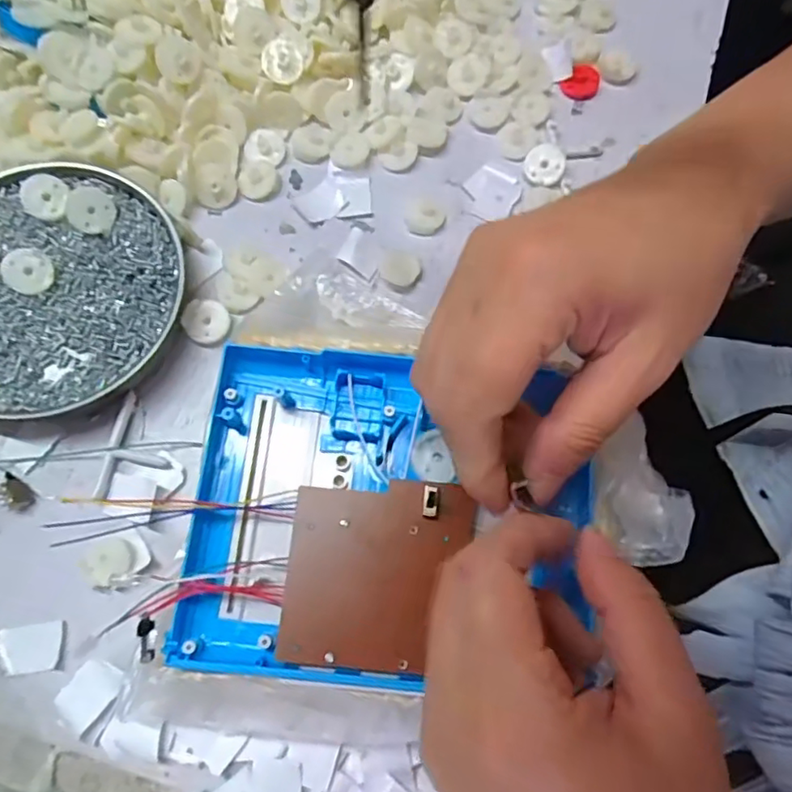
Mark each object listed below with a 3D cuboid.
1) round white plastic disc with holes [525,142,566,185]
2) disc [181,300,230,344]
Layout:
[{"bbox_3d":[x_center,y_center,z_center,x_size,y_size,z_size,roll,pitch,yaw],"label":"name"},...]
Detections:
[{"bbox_3d":[0.085,-0.132,0.335,0.022,0.010,0.022,0,72,-1],"label":"round white plastic disc with holes"},{"bbox_3d":[-0.098,-0.039,0.302,0.022,0.005,0.023,0,72,-1],"label":"disc"}]

